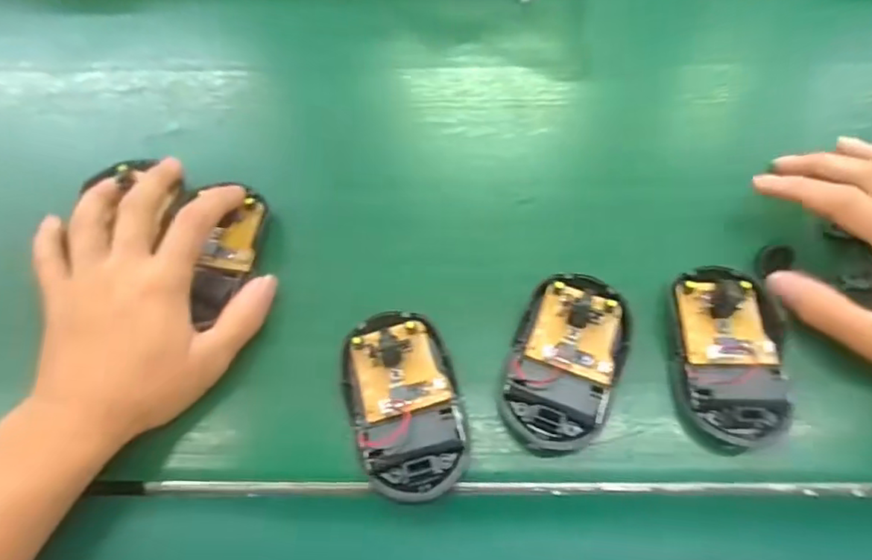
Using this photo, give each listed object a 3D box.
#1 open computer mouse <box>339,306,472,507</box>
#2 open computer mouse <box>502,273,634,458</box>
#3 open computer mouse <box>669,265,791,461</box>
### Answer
[{"bbox_3d":[-0.016,0.062,0.294,0.057,0.014,0.097,-16,65,-9],"label":"open computer mouse"},{"bbox_3d":[0.069,0.043,0.302,0.056,0.020,0.095,21,65,9],"label":"open computer mouse"},{"bbox_3d":[0.156,0.039,0.302,0.056,0.026,0.096,6,63,2],"label":"open computer mouse"}]

